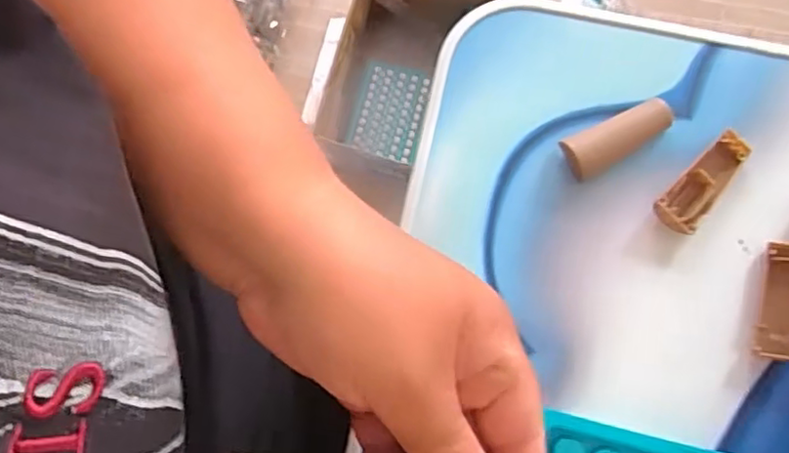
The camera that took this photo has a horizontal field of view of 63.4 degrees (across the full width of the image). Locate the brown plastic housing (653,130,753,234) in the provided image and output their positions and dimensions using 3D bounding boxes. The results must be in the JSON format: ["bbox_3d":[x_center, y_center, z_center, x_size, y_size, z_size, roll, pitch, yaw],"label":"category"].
[{"bbox_3d":[0.136,-0.018,0.283,0.050,0.013,0.019,-44,81,-6],"label":"brown plastic housing"}]

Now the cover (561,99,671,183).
[{"bbox_3d":[0.101,-0.039,0.289,0.051,0.010,0.019,-25,79,-2],"label":"cover"}]

